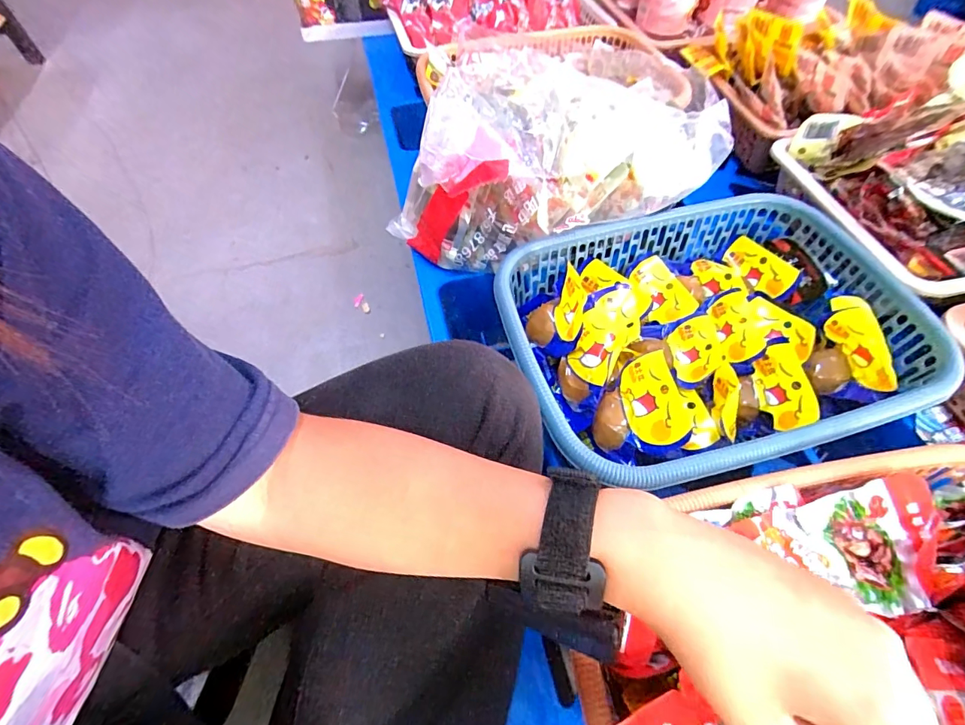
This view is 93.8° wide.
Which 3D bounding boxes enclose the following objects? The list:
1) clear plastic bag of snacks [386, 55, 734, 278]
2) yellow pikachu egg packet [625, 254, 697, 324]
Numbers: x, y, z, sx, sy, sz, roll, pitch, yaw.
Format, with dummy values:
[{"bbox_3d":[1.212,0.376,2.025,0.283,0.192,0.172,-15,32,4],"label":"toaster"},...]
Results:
[{"bbox_3d":[0.081,-0.217,0.494,0.313,0.156,0.223,-32,62,-18],"label":"clear plastic bag of snacks"},{"bbox_3d":[0.183,-0.073,0.463,0.059,0.032,0.072,0,57,1],"label":"yellow pikachu egg packet"}]

